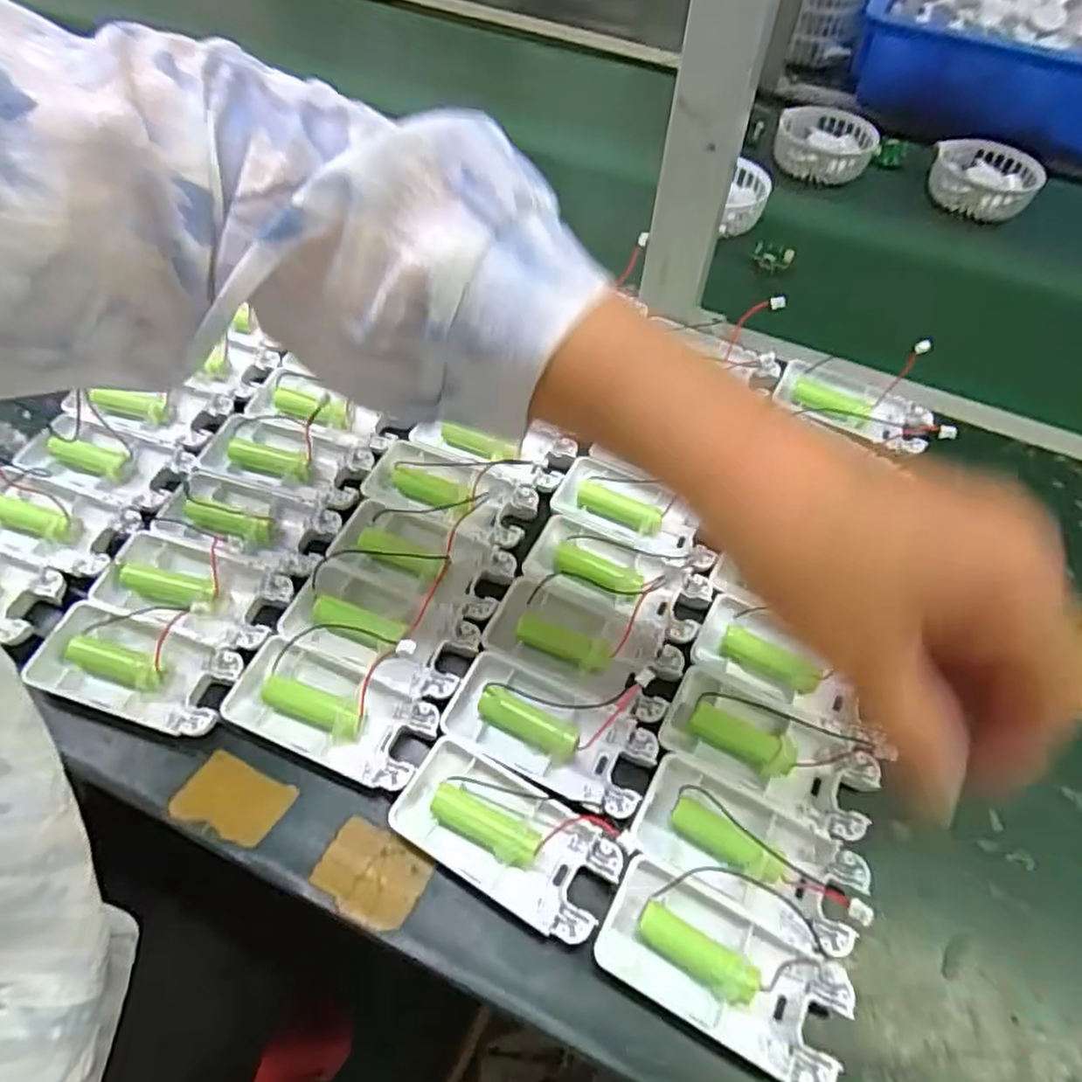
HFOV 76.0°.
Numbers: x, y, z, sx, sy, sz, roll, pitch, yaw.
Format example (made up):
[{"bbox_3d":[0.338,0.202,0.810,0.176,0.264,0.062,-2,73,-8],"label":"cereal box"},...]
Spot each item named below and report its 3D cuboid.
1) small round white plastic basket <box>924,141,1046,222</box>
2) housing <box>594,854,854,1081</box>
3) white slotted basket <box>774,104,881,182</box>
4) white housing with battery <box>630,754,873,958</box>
[{"bbox_3d":[0.401,-0.331,0.629,0.089,0.028,0.094,1,58,-2],"label":"small round white plastic basket"},{"bbox_3d":[0.070,0.168,0.271,0.093,0.012,0.046,25,60,13],"label":"housing"},{"bbox_3d":[0.278,-0.391,0.676,0.090,0.030,0.096,1,58,-2],"label":"white slotted basket"},{"bbox_3d":[0.089,0.132,0.294,0.095,0.012,0.046,25,60,12],"label":"white housing with battery"}]

